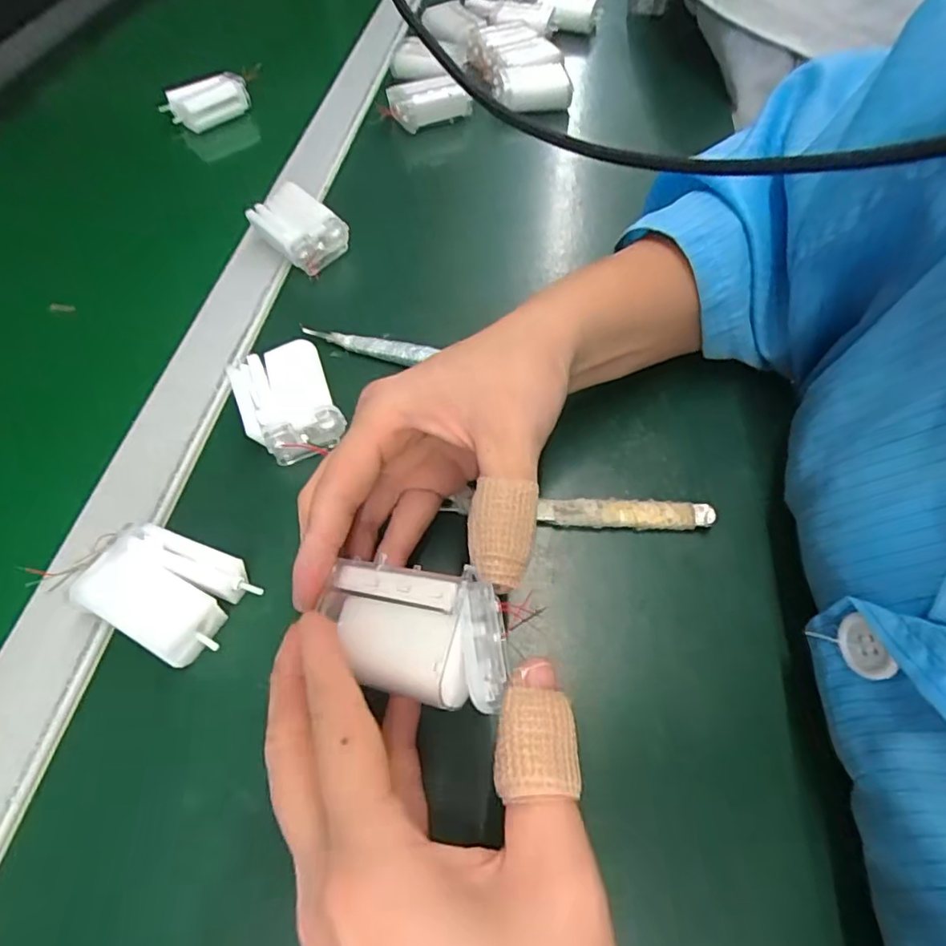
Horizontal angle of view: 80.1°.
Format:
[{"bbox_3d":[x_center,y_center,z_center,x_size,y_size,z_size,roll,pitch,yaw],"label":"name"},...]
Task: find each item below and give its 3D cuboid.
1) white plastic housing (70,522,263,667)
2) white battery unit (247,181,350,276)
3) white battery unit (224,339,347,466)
[{"bbox_3d":[-0.123,0.048,0.228,0.059,0.022,0.043,22,59,15],"label":"white plastic housing"},{"bbox_3d":[-0.110,-0.153,0.351,0.054,0.028,0.037,37,64,23],"label":"white battery unit"},{"bbox_3d":[-0.092,-0.036,0.278,0.044,0.018,0.058,-21,58,-13],"label":"white battery unit"}]

